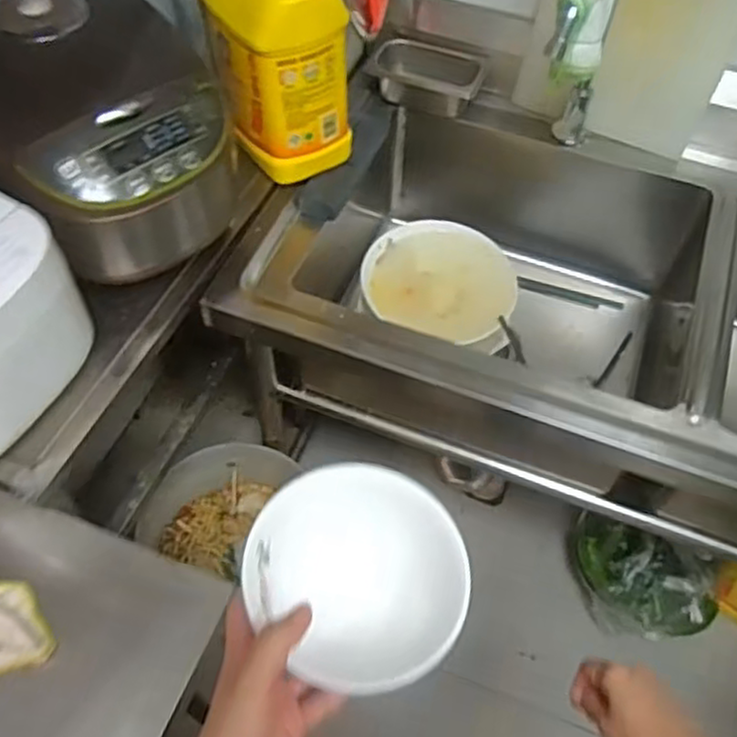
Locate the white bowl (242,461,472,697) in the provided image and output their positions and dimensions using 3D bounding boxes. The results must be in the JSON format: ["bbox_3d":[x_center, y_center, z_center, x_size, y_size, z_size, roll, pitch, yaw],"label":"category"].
[{"bbox_3d":[-0.007,0.141,0.490,0.138,0.074,0.125,14,57,8],"label":"white bowl"}]

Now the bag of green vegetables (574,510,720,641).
[{"bbox_3d":[0.493,0.373,1.314,0.275,0.132,0.197,39,64,21],"label":"bag of green vegetables"}]

